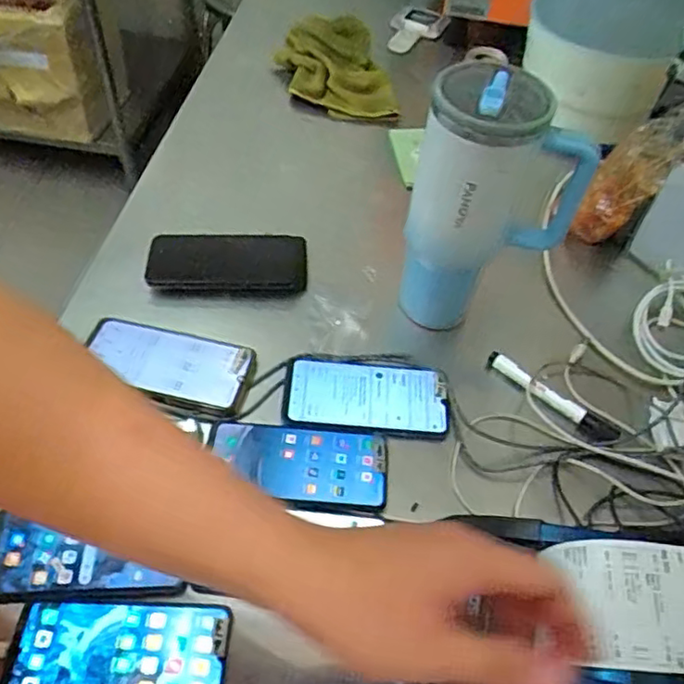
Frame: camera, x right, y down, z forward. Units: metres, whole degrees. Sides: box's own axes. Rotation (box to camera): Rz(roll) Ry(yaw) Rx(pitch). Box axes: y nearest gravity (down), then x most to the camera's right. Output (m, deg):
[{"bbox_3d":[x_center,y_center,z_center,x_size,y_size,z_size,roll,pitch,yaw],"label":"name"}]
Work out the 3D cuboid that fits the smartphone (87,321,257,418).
[{"bbox_3d":[-0.173,0.020,0.623,0.166,0.013,0.073,15,53,8],"label":"smartphone"}]

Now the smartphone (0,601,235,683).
[{"bbox_3d":[-0.169,0.238,0.472,0.164,0.012,0.073,2,52,-1],"label":"smartphone"}]

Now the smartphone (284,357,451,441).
[{"bbox_3d":[0.024,0.056,0.613,0.159,0.015,0.079,5,52,2],"label":"smartphone"}]

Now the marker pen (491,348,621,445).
[{"bbox_3d":[0.208,0.052,0.623,0.142,0.014,0.017,36,59,23],"label":"marker pen"}]

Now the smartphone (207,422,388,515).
[{"bbox_3d":[-0.040,0.113,0.567,0.159,0.012,0.073,6,52,2],"label":"smartphone"}]

